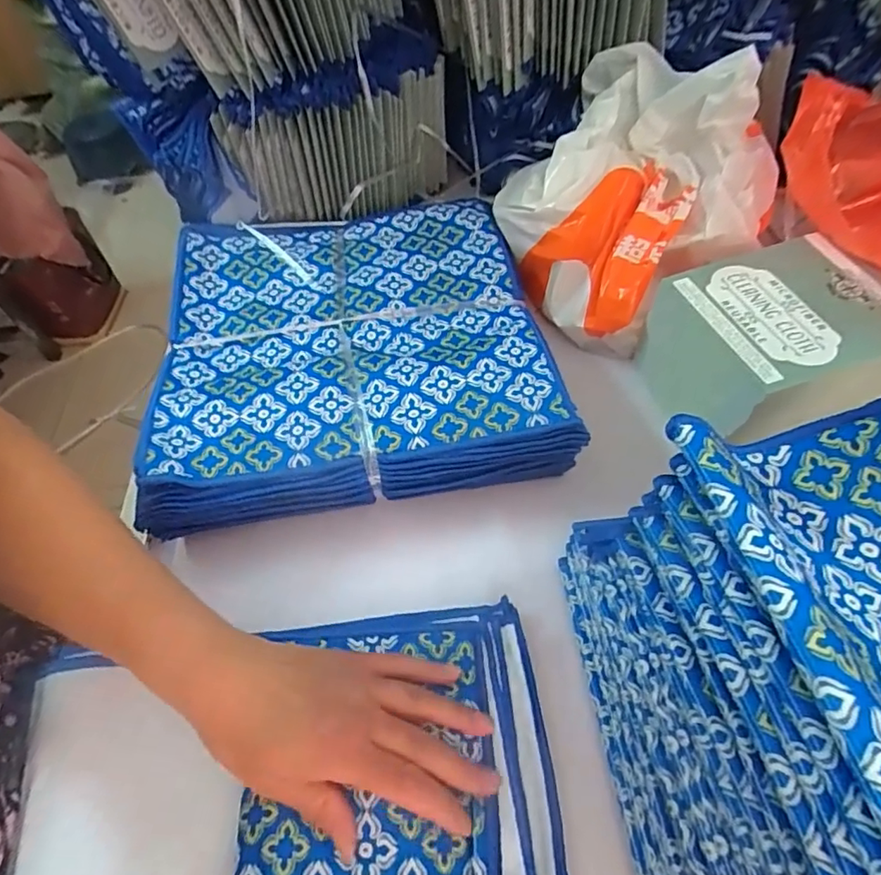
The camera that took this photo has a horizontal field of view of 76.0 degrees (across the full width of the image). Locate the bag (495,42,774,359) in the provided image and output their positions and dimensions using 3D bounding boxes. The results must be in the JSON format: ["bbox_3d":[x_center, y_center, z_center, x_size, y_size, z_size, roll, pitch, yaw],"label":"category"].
[{"bbox_3d":[0.152,-0.202,0.476,0.177,0.155,0.199,-34,62,-16],"label":"bag"}]

